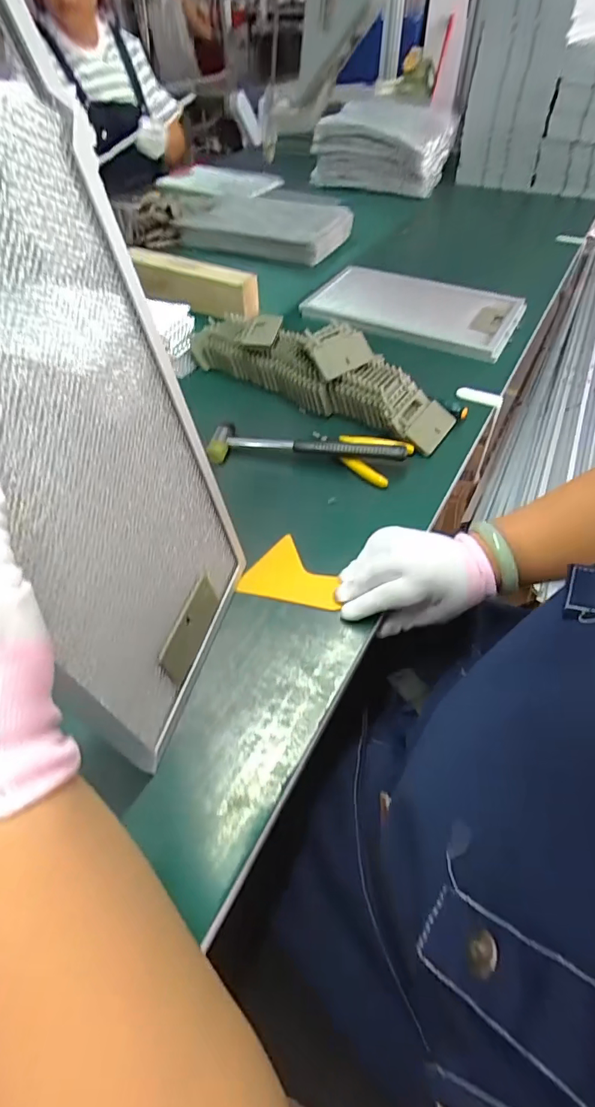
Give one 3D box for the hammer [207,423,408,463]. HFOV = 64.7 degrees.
[{"bbox_3d":[0.010,-0.131,0.570,0.232,0.028,0.048,3,50,4],"label":"hammer"}]

